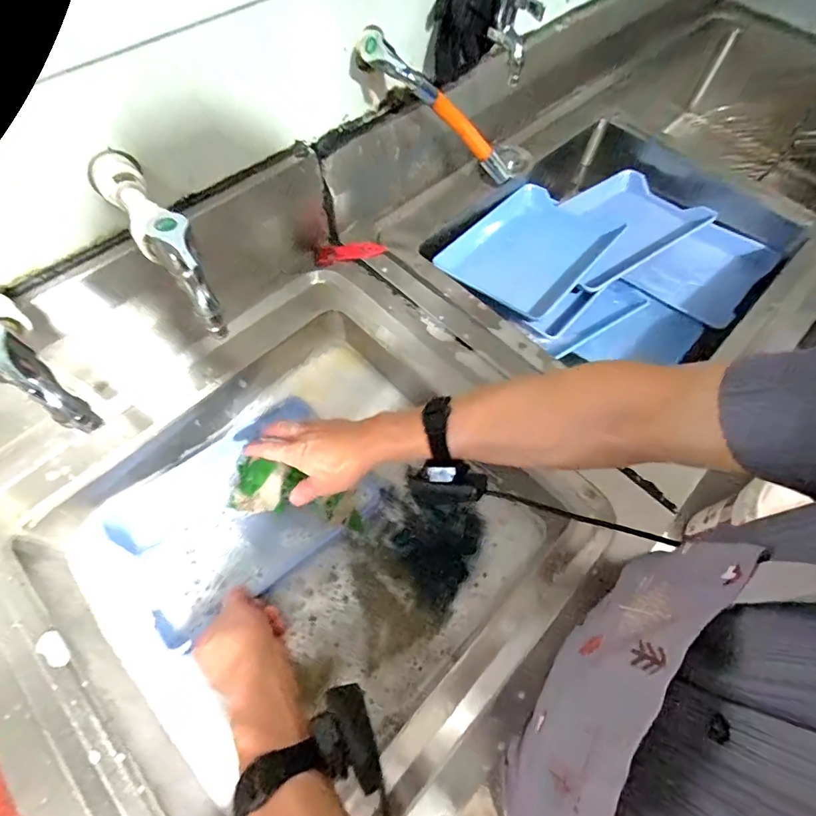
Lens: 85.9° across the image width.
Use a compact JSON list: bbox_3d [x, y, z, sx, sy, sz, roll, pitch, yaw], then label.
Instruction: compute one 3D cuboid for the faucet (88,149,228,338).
[{"bbox_3d":[-0.216,-0.159,0.369,0.045,0.084,0.221,-32,68,-17],"label":"faucet"}]

